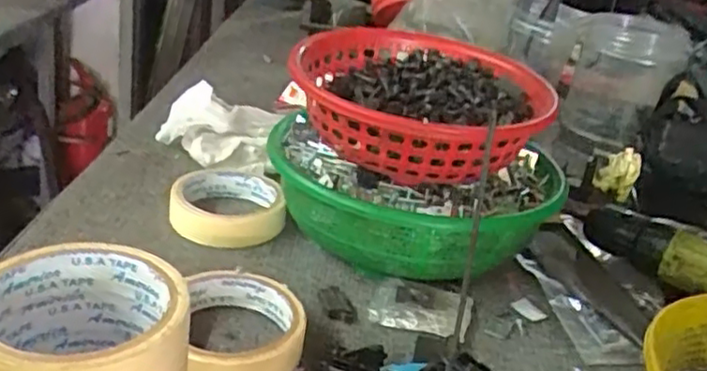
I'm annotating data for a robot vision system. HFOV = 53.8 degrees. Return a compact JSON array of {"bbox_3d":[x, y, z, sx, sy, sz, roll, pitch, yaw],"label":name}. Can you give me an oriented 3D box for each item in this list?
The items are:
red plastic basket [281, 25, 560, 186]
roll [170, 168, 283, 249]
[{"bbox_3d":[0.050,-0.060,0.525,0.181,0.069,0.199,10,25,2],"label":"red plastic basket"},{"bbox_3d":[-0.104,0.016,0.571,0.088,0.026,0.094,6,25,-3],"label":"roll"}]

